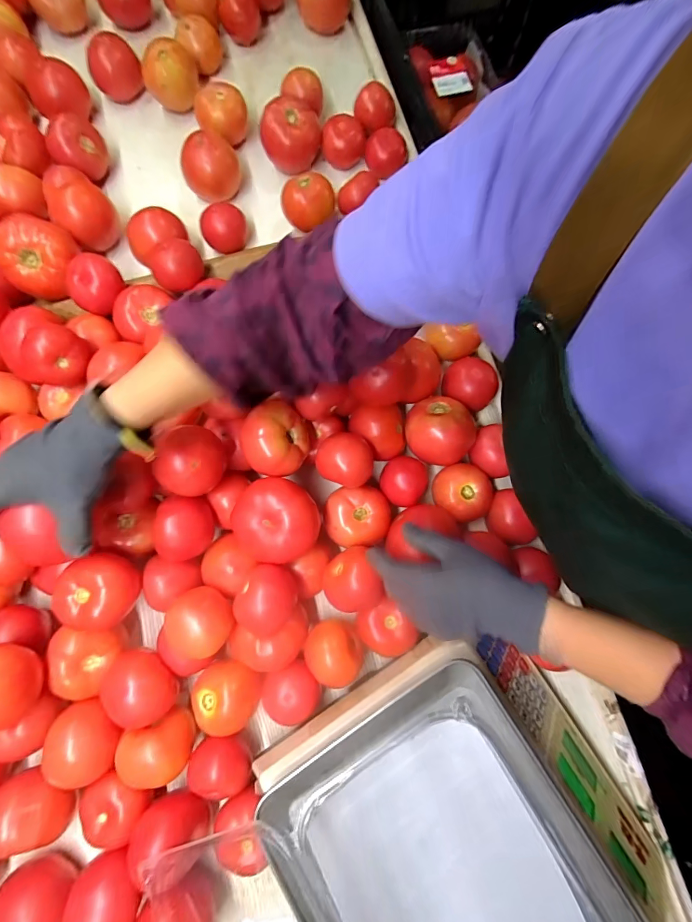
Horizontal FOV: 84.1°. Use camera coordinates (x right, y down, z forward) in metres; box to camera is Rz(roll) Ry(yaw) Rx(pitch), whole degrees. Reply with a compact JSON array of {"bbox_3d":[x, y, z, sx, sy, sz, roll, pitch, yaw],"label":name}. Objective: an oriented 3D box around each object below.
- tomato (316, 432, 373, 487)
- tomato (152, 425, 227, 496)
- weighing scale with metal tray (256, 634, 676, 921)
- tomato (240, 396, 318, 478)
[{"bbox_3d":[-0.001,0.000,0.440,0.061,0.050,0.059,0,78,-1],"label":"tomato"},{"bbox_3d":[-0.161,-0.002,0.401,0.061,0.056,0.074,3,78,-1],"label":"tomato"},{"bbox_3d":[0.133,0.357,0.346,0.292,0.134,0.331,-31,80,-7],"label":"weighing scale with metal tray"},{"bbox_3d":[-0.075,-0.022,0.429,0.068,0.076,0.082,7,78,0],"label":"tomato"}]

